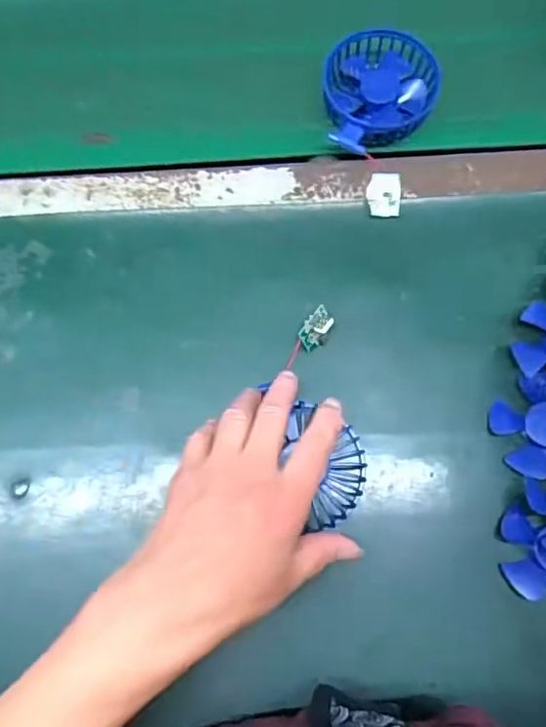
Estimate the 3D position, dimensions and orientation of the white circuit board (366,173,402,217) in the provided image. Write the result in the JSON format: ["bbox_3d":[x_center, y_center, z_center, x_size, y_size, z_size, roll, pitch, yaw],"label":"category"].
[{"bbox_3d":[0.084,-0.127,0.422,0.026,0.004,0.032,0,104,-3],"label":"white circuit board"}]

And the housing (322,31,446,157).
[{"bbox_3d":[0.086,-0.214,0.443,0.090,0.022,0.101,-6,75,-1],"label":"housing"}]

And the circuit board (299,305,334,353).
[{"bbox_3d":[0.031,-0.025,0.397,0.017,0.021,0.030,34,78,9],"label":"circuit board"}]

